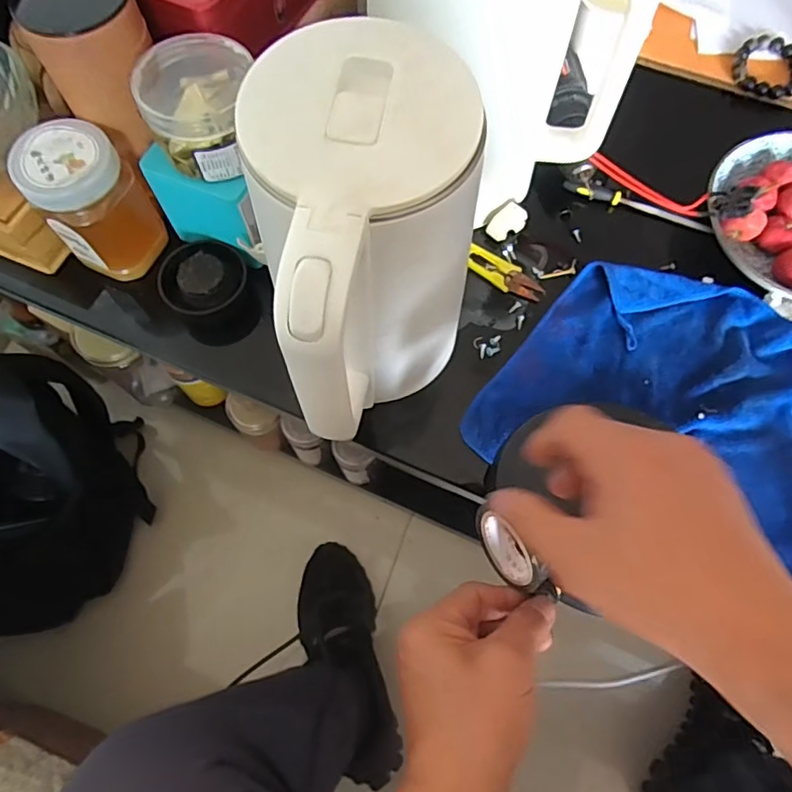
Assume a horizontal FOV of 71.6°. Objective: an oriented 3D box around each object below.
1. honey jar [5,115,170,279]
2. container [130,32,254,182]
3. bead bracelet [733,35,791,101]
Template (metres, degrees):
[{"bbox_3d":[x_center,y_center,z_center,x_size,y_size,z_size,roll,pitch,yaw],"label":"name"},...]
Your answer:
[{"bbox_3d":[-0.239,-0.151,0.444,0.076,0.114,0.072,0,69,-1],"label":"honey jar"},{"bbox_3d":[-0.144,-0.210,0.396,0.072,0.056,0.082,7,69,2],"label":"container"},{"bbox_3d":[0.387,-0.340,0.568,0.070,0.020,0.064,0,69,-1],"label":"bead bracelet"}]

